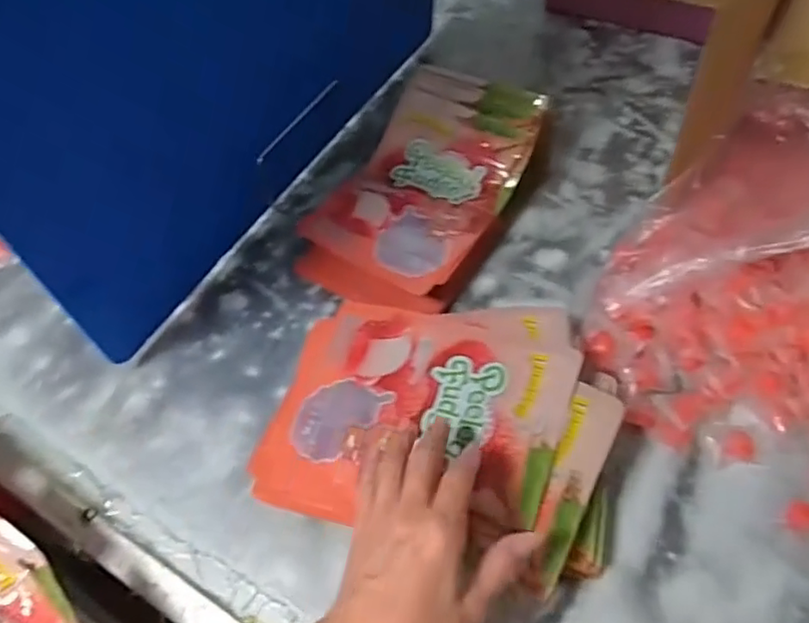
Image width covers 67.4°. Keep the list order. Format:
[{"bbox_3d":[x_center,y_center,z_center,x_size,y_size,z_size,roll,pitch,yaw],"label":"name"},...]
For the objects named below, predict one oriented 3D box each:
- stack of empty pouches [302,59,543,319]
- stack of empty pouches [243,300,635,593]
[{"bbox_3d":[0.021,-0.125,0.614,0.166,0.083,0.269,27,62,22],"label":"stack of empty pouches"},{"bbox_3d":[0.023,0.084,0.475,0.269,0.054,0.208,9,57,11],"label":"stack of empty pouches"}]

